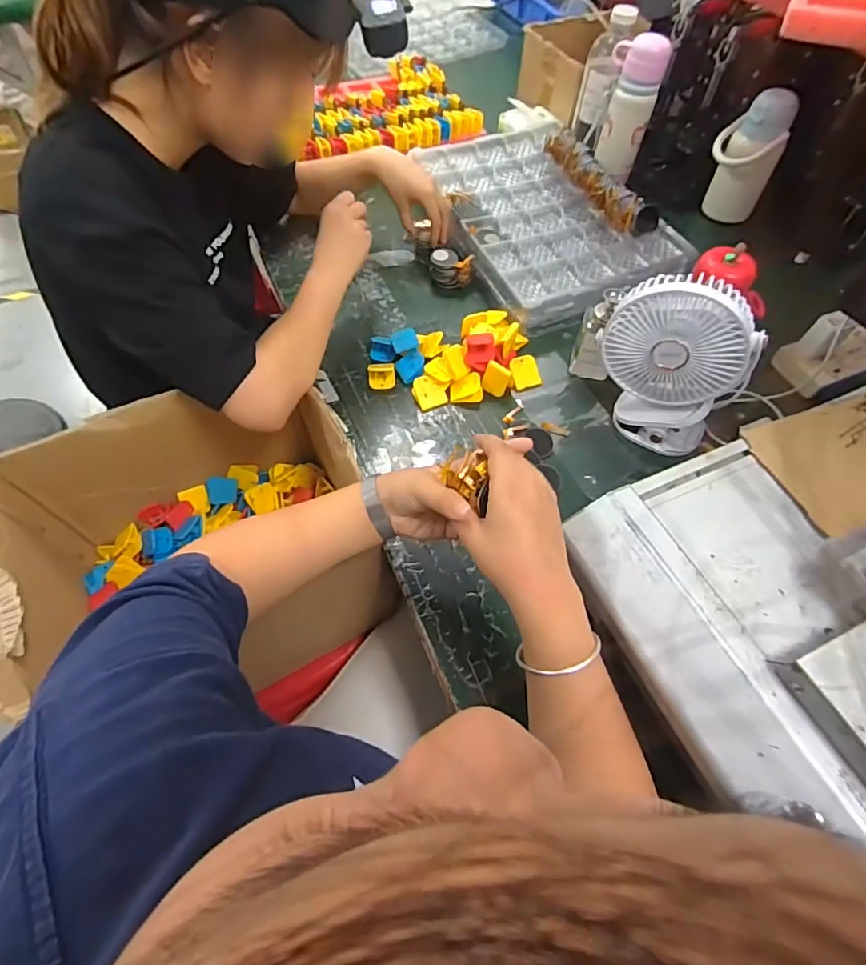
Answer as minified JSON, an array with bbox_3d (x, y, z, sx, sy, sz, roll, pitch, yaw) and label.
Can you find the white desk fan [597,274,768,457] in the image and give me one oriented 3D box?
[{"bbox_3d":[0.264,-0.129,0.570,0.155,0.194,0.065,30,63,17],"label":"white desk fan"}]

